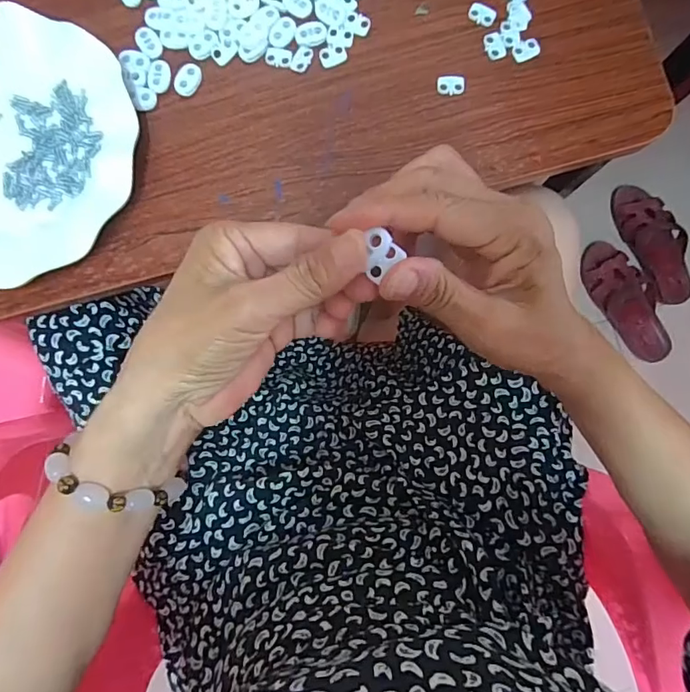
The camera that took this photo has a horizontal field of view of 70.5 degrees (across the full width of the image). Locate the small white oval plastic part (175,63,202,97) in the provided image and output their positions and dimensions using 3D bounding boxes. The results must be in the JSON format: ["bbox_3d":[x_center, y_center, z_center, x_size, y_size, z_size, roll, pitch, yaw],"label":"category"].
[{"bbox_3d":[-0.110,-0.187,0.343,0.015,0.004,0.023,32,87,1],"label":"small white oval plastic part"}]

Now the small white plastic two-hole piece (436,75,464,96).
[{"bbox_3d":[0.075,-0.184,0.345,0.019,0.004,0.013,-2,87,-1],"label":"small white plastic two-hole piece"}]

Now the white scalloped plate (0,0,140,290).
[{"bbox_3d":[-0.236,-0.131,0.328,0.183,0.022,0.177,0,87,0],"label":"white scalloped plate"}]

